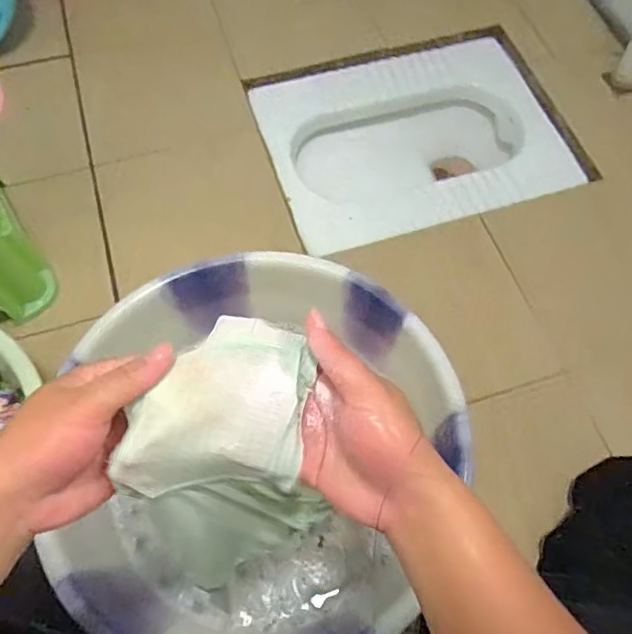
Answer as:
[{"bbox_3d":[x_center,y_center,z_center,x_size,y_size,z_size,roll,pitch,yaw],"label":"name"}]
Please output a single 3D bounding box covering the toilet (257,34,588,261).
[{"bbox_3d":[0.172,-0.299,1.073,0.497,0.184,0.388,-16,64,-8],"label":"toilet"}]

